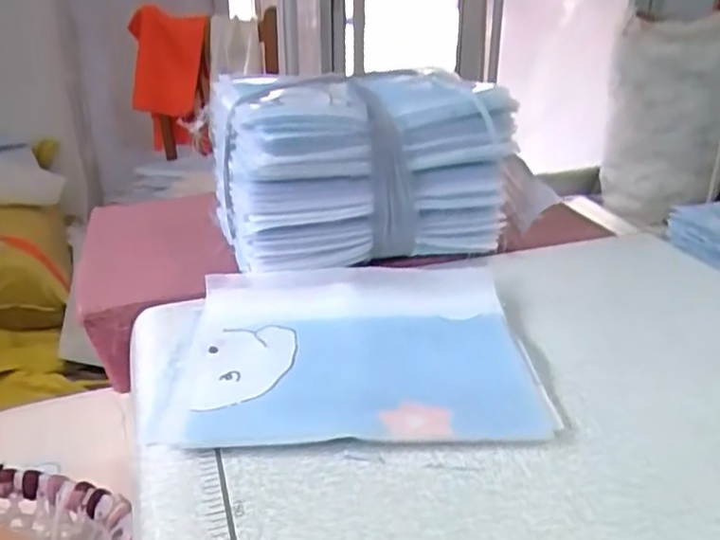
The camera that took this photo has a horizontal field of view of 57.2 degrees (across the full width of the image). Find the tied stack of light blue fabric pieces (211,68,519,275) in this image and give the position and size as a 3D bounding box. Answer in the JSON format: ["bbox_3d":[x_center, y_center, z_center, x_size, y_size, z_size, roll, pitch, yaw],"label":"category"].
[{"bbox_3d":[-0.001,-0.086,0.598,0.232,0.164,0.125,-9,26,-18],"label":"tied stack of light blue fabric pieces"}]

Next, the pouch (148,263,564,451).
[{"bbox_3d":[-0.005,0.053,0.464,0.237,0.034,0.180,-2,25,-2],"label":"pouch"}]

